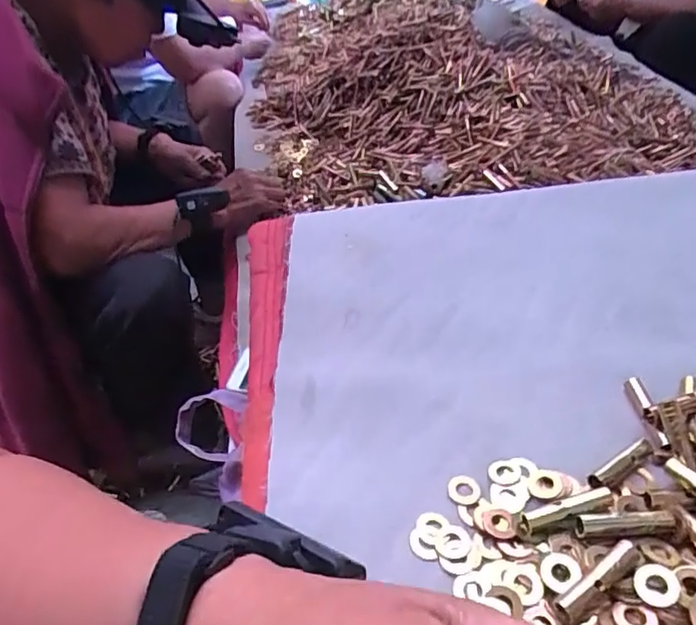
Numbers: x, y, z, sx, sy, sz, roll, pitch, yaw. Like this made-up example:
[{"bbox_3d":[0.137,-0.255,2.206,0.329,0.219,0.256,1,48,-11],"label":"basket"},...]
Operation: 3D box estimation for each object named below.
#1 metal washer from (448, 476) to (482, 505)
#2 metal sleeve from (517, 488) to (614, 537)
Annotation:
[{"bbox_3d":[0.058,0.088,0.288,0.015,0.004,0.015,-4,40,3],"label":"metal washer"},{"bbox_3d":[0.103,0.095,0.270,0.047,0.009,0.012,-12,40,-6],"label":"metal sleeve"}]

